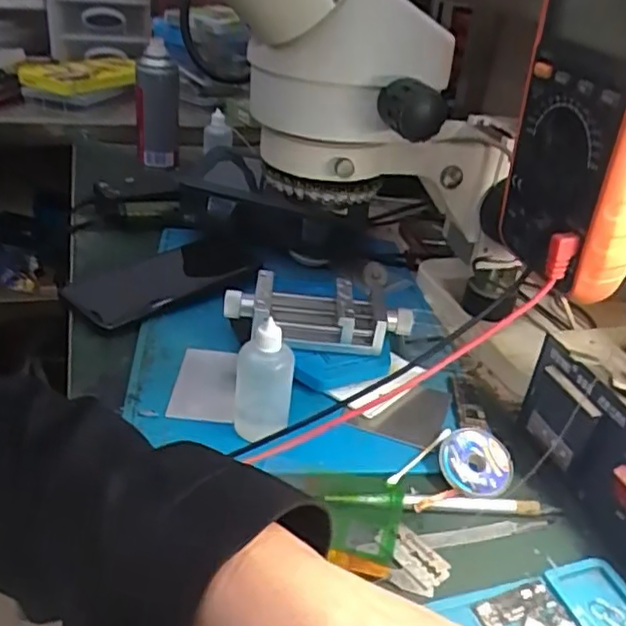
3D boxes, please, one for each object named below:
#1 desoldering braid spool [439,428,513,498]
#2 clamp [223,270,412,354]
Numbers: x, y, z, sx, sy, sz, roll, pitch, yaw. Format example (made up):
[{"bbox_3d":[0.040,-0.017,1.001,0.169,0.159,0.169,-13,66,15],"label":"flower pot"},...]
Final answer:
[{"bbox_3d":[0.103,0.095,0.406,0.044,0.010,0.047,7,49,-8],"label":"desoldering braid spool"},{"bbox_3d":[0.003,-0.001,0.493,0.136,0.035,0.059,0,30,-10],"label":"clamp"}]

